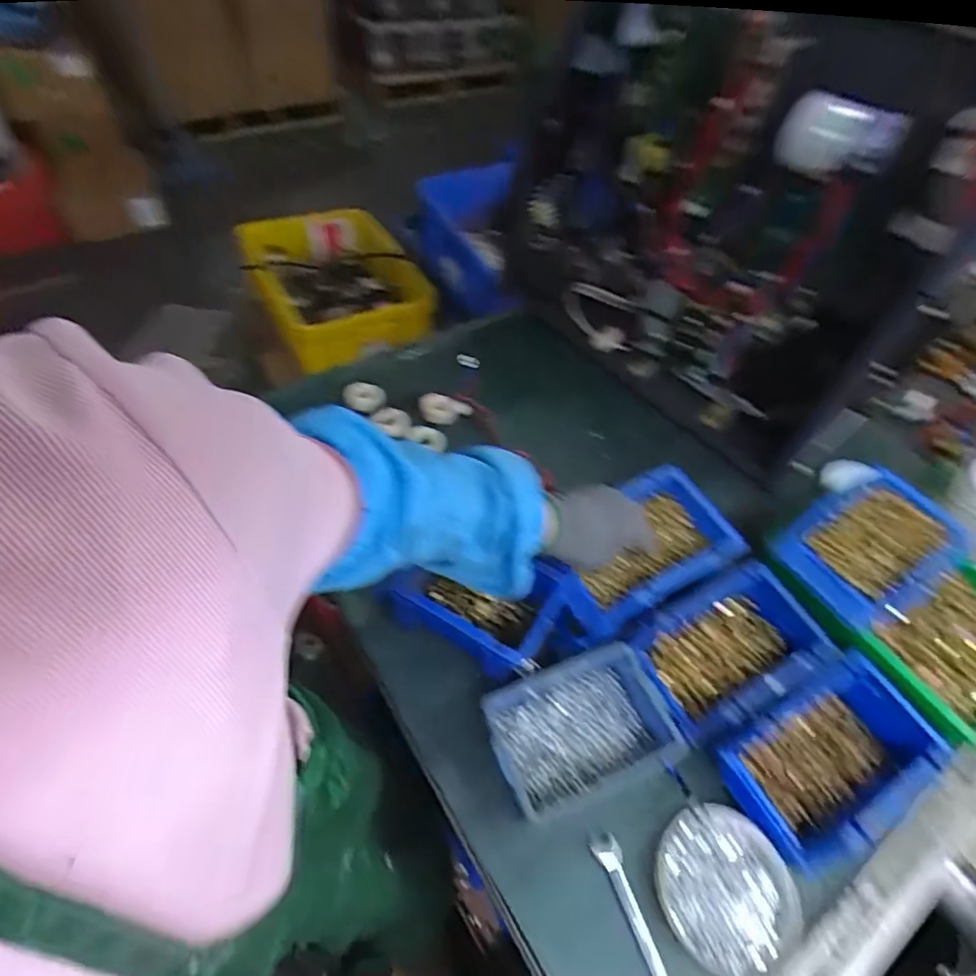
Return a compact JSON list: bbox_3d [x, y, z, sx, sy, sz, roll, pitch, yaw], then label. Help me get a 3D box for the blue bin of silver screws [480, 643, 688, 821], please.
[{"bbox_3d":[0.076,0.215,0.495,0.153,0.055,0.109,-14,56,-16],"label":"blue bin of silver screws"}]

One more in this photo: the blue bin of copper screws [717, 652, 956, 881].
[{"bbox_3d":[0.300,0.238,0.490,0.172,0.066,0.107,-21,58,-20],"label":"blue bin of copper screws"}]

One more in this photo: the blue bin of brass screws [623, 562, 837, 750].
[{"bbox_3d":[0.224,0.152,0.528,0.166,0.051,0.111,-20,58,-20],"label":"blue bin of brass screws"}]

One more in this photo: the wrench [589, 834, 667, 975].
[{"bbox_3d":[0.117,0.339,0.430,0.022,0.014,0.121,-15,56,-16],"label":"wrench"}]

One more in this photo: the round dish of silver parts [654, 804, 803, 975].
[{"bbox_3d":[0.192,0.322,0.446,0.103,0.020,0.114,-25,60,-22],"label":"round dish of silver parts"}]

